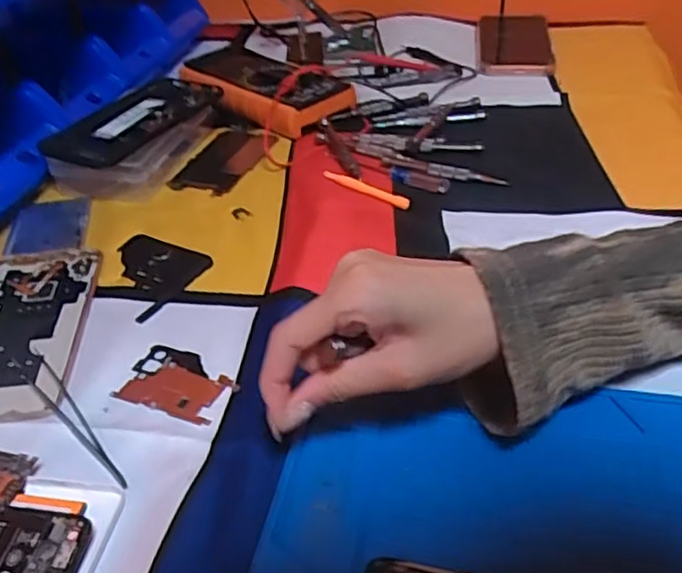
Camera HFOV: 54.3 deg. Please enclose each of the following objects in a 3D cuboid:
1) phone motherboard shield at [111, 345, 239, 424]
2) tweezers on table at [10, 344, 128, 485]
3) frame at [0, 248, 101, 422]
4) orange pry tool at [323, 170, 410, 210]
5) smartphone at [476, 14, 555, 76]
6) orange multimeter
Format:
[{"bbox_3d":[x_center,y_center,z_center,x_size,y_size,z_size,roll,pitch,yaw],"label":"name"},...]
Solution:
[{"bbox_3d":[-0.090,0.053,0.371,0.062,0.004,0.043,13,41,20],"label":"phone motherboard shield"},{"bbox_3d":[-0.148,0.065,0.354,0.014,0.005,0.126,-29,45,-29],"label":"tweezers on table"},{"bbox_3d":[-0.198,0.024,0.412,0.076,0.007,0.154,-7,39,-4],"label":"frame"},{"bbox_3d":[0.019,-0.079,0.522,0.086,0.006,0.011,30,49,34],"label":"orange pry tool"},{"bbox_3d":[0.197,-0.275,0.750,0.086,0.015,0.169,4,39,9],"label":"smartphone"},{"bbox_3d":[-0.074,-0.196,0.649,0.174,0.039,0.079,27,47,32],"label":"orange multimeter"}]

